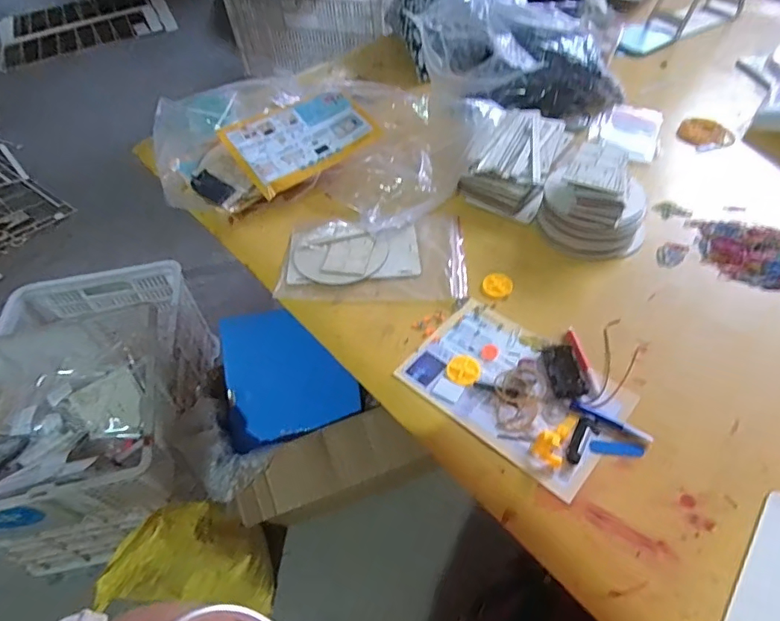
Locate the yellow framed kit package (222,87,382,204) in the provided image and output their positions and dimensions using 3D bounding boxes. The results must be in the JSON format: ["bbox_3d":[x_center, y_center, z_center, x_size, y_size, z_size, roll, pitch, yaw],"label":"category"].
[{"bbox_3d":[-0.133,-0.259,0.740,0.197,0.014,0.136,-34,72,-17],"label":"yellow framed kit package"}]

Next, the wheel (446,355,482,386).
[{"bbox_3d":[0.078,0.063,0.524,0.035,0.006,0.036,-2,51,3],"label":"wheel"}]

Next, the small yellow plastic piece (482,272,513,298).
[{"bbox_3d":[0.129,-0.030,0.596,0.034,0.006,0.036,-2,51,3],"label":"small yellow plastic piece"}]

